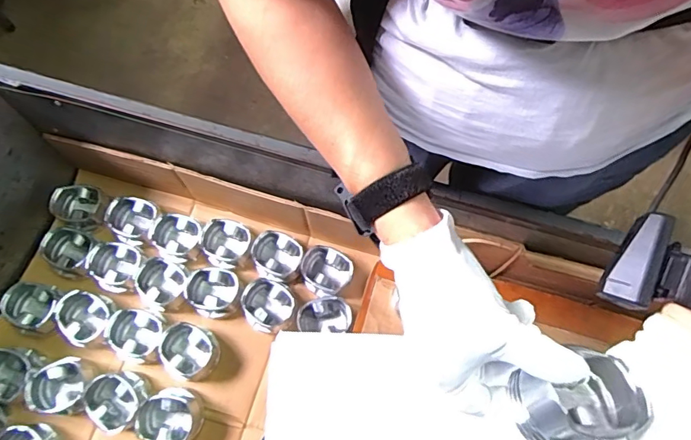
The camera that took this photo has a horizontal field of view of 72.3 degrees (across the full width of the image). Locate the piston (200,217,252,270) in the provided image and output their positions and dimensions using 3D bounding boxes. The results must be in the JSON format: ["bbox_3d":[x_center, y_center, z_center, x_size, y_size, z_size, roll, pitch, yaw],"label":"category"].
[{"bbox_3d":[-0.186,0.036,0.727,0.065,0.038,0.069,1,69,-2],"label":"piston"}]

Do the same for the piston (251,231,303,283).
[{"bbox_3d":[-0.107,0.058,0.723,0.067,0.049,0.066,31,71,9],"label":"piston"}]

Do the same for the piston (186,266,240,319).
[{"bbox_3d":[-0.195,0.106,0.699,0.072,0.040,0.072,11,69,2],"label":"piston"}]

